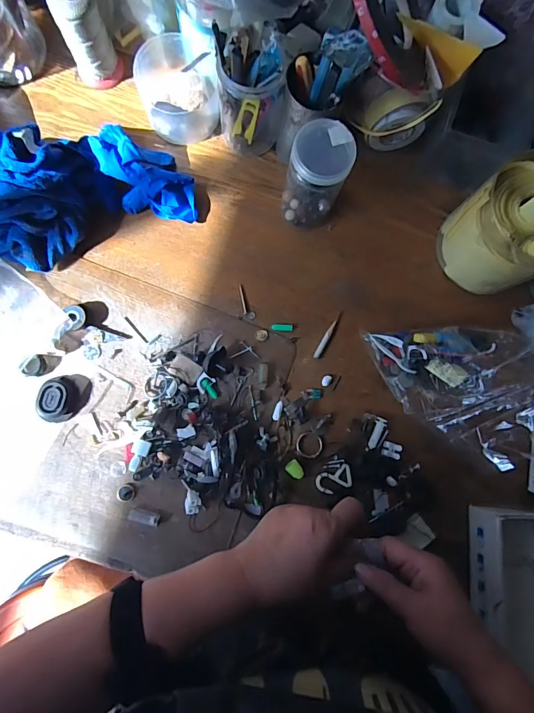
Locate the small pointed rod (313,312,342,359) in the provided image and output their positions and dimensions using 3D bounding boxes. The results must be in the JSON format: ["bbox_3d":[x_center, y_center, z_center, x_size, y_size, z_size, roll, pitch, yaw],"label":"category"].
[{"bbox_3d":[0.076,-0.027,0.500,0.008,0.006,0.066,30,82,1],"label":"small pointed rod"}]

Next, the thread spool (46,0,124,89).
[{"bbox_3d":[-0.205,-0.368,0.456,0.044,0.124,0.043,14,82,-1],"label":"thread spool"}]

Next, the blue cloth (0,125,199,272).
[{"bbox_3d":[-0.220,-0.199,0.461,0.242,0.084,0.141,-21,84,-6],"label":"blue cloth"}]

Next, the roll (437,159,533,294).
[{"bbox_3d":[0.284,-0.144,0.470,0.113,0.116,0.119,-27,85,-7],"label":"roll"}]

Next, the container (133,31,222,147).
[{"bbox_3d":[-0.108,-0.330,0.500,0.093,0.060,0.110,-5,83,-4],"label":"container"}]

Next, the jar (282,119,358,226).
[{"bbox_3d":[0.053,-0.195,0.457,0.061,0.121,0.059,0,82,-3],"label":"jar"}]

